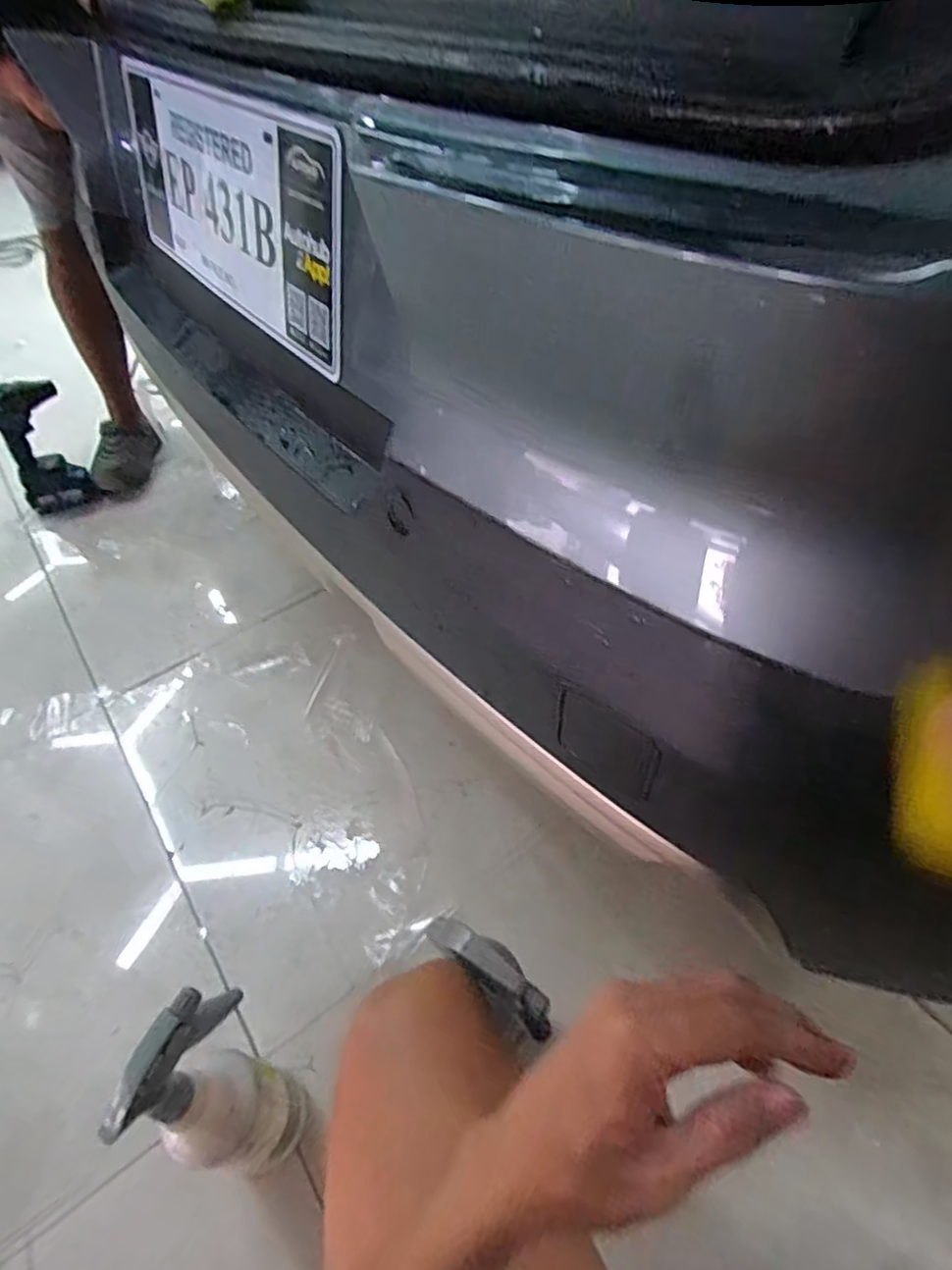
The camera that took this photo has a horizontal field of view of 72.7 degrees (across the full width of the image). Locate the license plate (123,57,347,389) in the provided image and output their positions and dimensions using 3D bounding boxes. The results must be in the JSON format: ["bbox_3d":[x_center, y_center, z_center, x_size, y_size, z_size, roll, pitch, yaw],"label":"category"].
[{"bbox_3d":[-0.202,-0.340,0.510,0.008,0.140,0.387,-22,51,-32],"label":"license plate"}]

